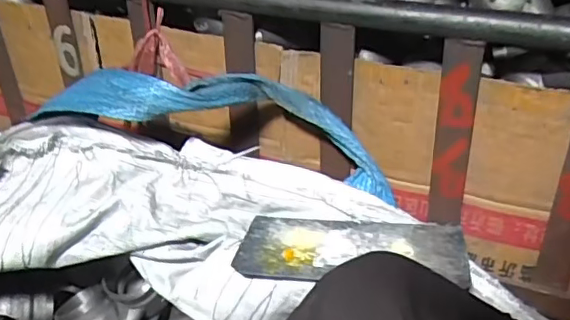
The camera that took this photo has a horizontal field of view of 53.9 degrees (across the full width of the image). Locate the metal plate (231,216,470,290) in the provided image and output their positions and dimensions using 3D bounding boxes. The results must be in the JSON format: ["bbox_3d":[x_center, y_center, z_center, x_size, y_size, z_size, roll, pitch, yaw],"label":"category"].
[{"bbox_3d":[0.071,0.095,0.605,0.234,0.011,0.112,1,25,10],"label":"metal plate"}]

